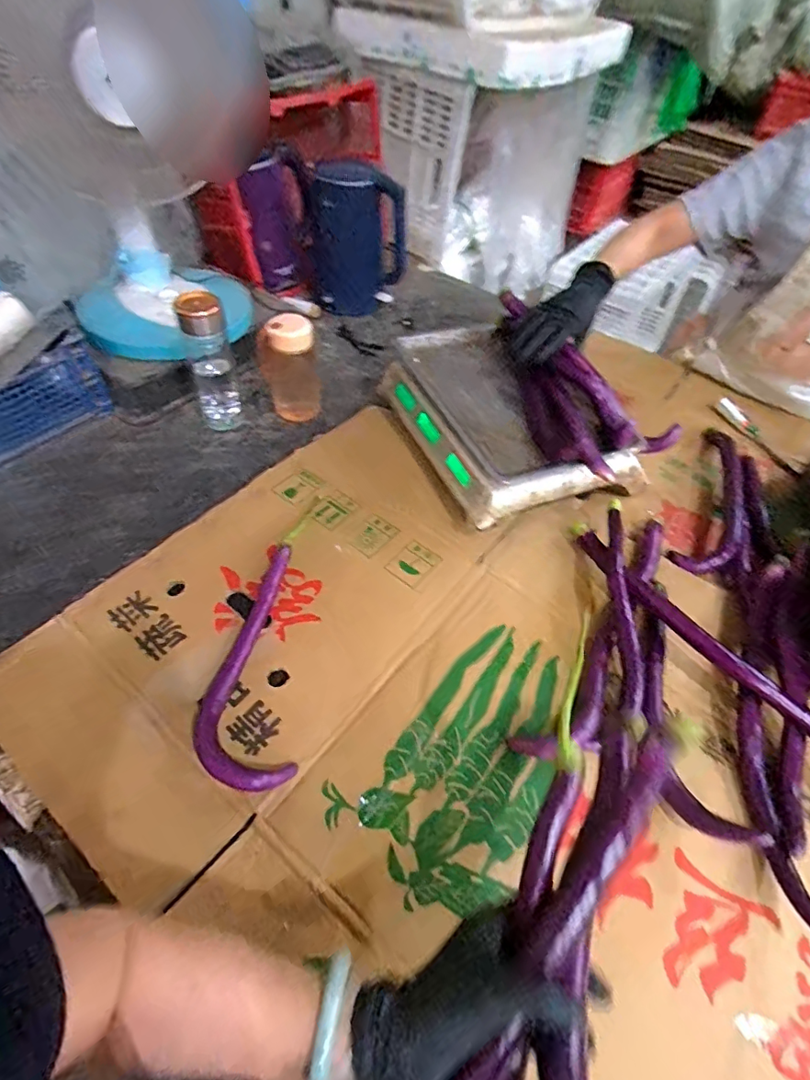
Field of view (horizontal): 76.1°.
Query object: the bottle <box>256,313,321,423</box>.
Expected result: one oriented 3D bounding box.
[{"bbox_3d":[-0.183,-0.274,0.829,0.088,0.178,0.101,-9,51,-10],"label":"bottle"}]

